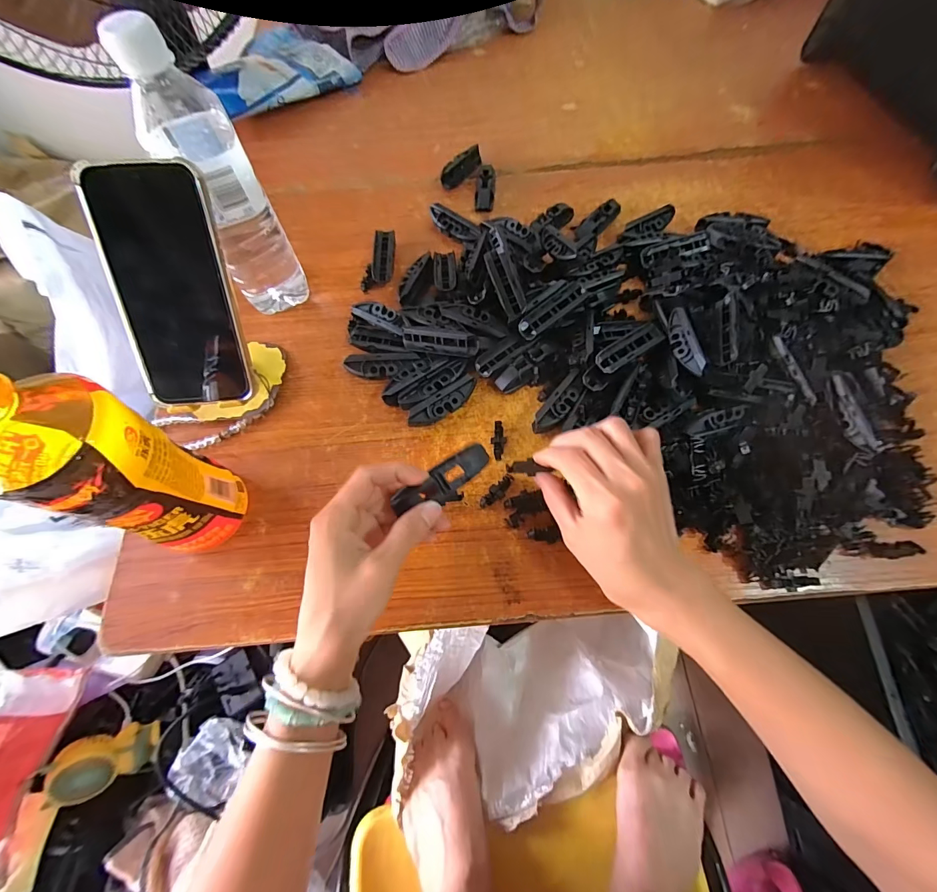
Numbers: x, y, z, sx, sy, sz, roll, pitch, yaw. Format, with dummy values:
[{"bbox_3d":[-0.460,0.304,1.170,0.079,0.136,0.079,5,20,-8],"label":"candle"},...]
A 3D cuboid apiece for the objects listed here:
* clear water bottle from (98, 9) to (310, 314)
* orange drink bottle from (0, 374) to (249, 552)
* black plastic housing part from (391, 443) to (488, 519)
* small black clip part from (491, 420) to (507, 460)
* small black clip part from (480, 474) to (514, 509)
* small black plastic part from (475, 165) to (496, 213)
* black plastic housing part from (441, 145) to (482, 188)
[{"bbox_3d":[-0.201,-0.205,0.342,0.065,0.208,0.066,-30,69,-11],"label":"clear water bottle"},{"bbox_3d":[-0.220,0.015,0.258,0.074,0.185,0.066,20,69,10],"label":"orange drink bottle"},{"bbox_3d":[-0.015,0.025,0.273,0.070,0.012,0.027,-33,69,-8],"label":"black plastic housing part"},{"bbox_3d":[0.027,-0.005,0.358,0.013,0.008,0.035,-6,66,0],"label":"small black clip part"},{"bbox_3d":[0.024,0.037,0.340,0.013,0.004,0.035,35,72,16],"label":"small black clip part"},{"bbox_3d":[0.021,-0.304,0.478,0.021,0.020,0.066,5,67,4],"label":"small black plastic part"},{"bbox_3d":[-0.007,-0.333,0.489,0.063,0.021,0.020,-38,70,-13],"label":"black plastic housing part"}]

